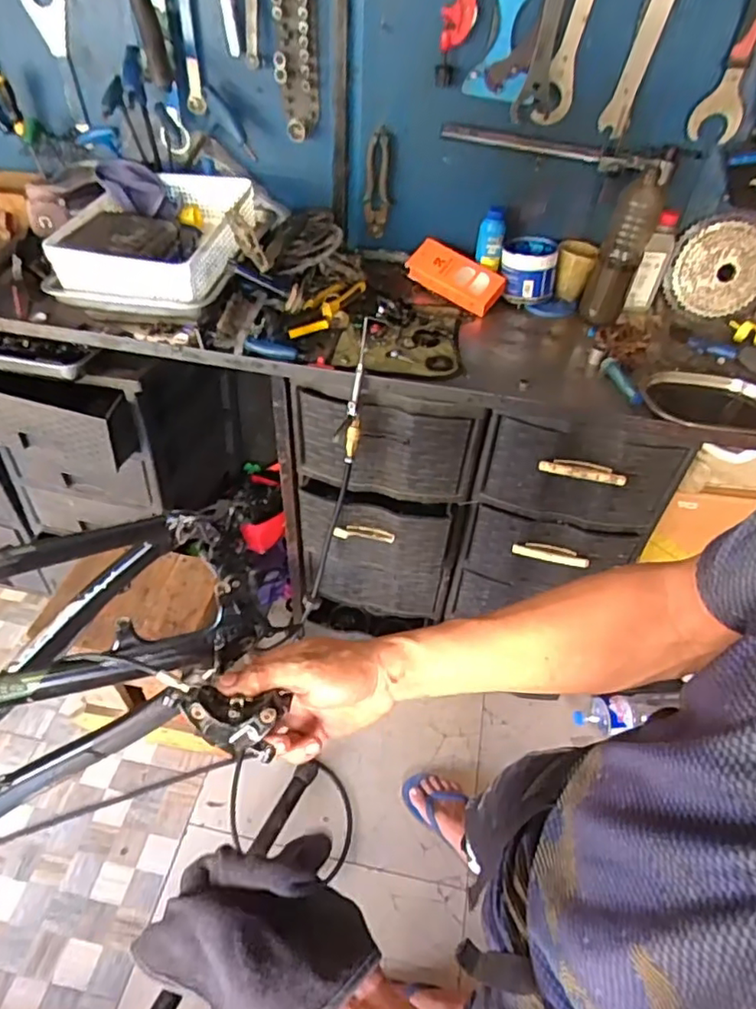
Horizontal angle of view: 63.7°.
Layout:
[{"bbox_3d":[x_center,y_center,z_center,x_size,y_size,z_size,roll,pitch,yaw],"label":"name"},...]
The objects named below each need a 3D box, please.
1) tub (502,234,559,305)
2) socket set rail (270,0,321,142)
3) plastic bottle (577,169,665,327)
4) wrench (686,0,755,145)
[{"bbox_3d":[0.284,-0.447,1.153,0.105,0.087,0.093,9,46,4],"label":"tub"},{"bbox_3d":[-0.138,-0.762,1.031,0.077,0.247,0.030,-5,47,-9],"label":"socket set rail"},{"bbox_3d":[0.421,-0.435,1.056,0.076,0.243,0.062,21,48,15],"label":"plastic bottle"},{"bbox_3d":[0.542,-0.672,0.900,0.071,0.242,0.012,18,56,11],"label":"wrench"}]

